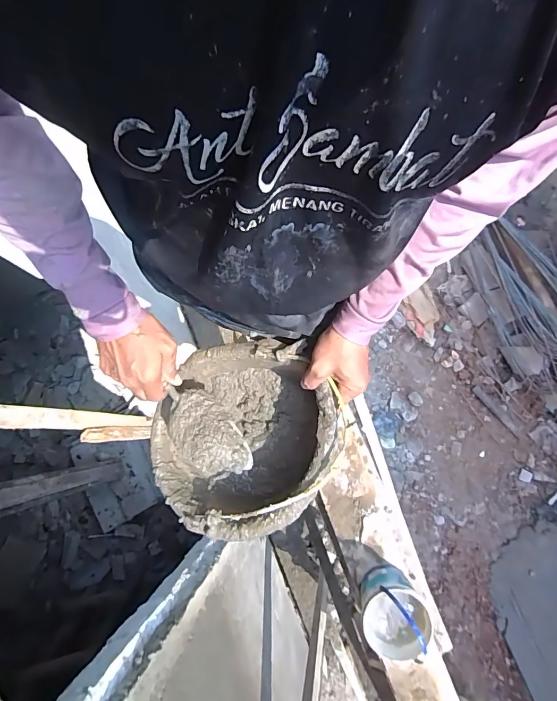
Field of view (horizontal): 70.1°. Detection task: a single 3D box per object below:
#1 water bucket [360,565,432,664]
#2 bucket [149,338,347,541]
[{"bbox_3d":[0.325,0.748,1.107,0.189,0.243,0.185,-1,80,3],"label":"water bucket"},{"bbox_3d":[-0.054,0.119,0.612,0.286,0.180,0.286,-1,85,12],"label":"bucket"}]

